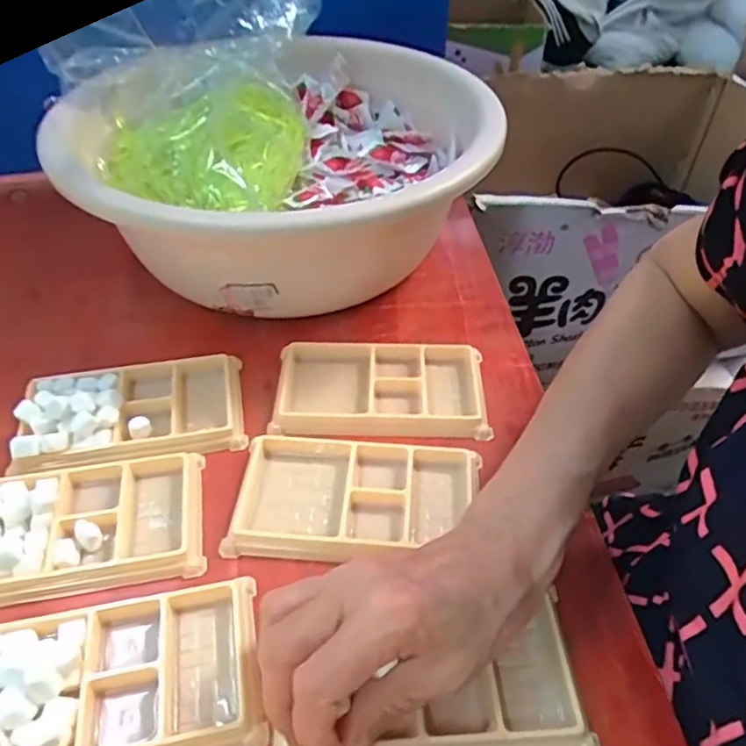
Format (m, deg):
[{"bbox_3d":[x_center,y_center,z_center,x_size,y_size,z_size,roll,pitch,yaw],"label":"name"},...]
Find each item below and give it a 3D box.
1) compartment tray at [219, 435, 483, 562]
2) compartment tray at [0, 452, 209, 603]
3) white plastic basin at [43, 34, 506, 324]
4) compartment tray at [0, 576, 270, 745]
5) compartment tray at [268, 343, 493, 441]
[{"bbox_3d":[-0.010,0.071,0.367,0.137,0.019,0.076,2,44,1],"label":"compartment tray"},{"bbox_3d":[-0.162,0.080,0.348,0.135,0.017,0.078,-7,44,-8],"label":"compartment tray"},{"bbox_3d":[-0.067,-0.147,0.494,0.298,0.146,0.272,0,44,0],"label":"white plastic basin"},{"bbox_3d":[-0.119,0.137,0.285,0.132,0.020,0.074,-9,45,-10],"label":"compartment tray"},{"bbox_3d":[0.005,0.009,0.423,0.134,0.014,0.076,1,44,0],"label":"compartment tray"}]

